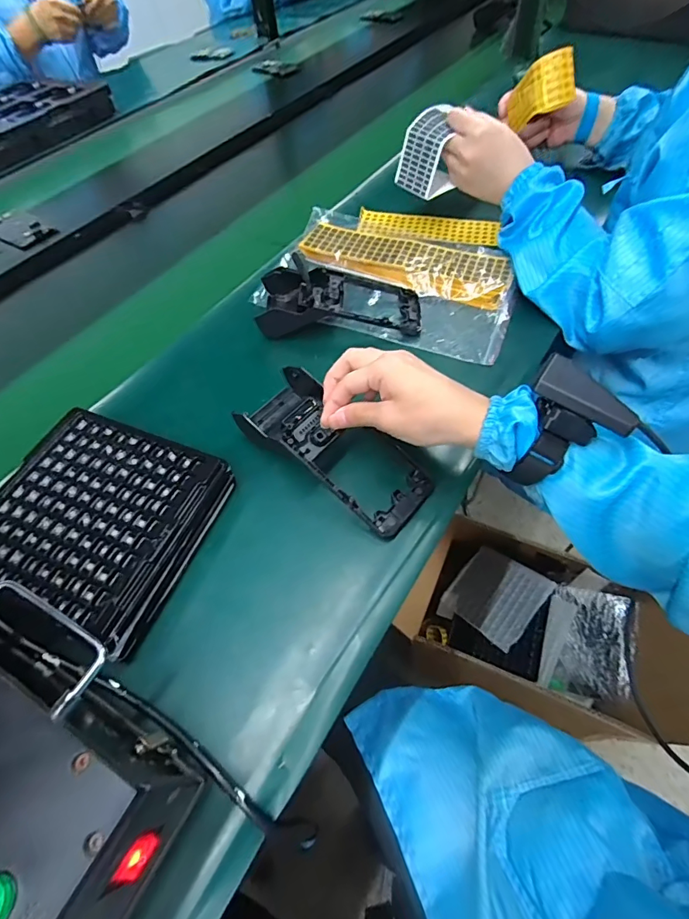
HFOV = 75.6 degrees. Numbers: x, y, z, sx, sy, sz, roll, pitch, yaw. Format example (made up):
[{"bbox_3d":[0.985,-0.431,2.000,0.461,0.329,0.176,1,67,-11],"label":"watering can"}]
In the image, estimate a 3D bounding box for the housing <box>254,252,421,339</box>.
[{"bbox_3d":[-0.005,-0.181,0.504,0.176,0.043,0.090,-2,56,4],"label":"housing"}]

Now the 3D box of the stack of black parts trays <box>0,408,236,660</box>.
[{"bbox_3d":[-0.199,0.051,0.366,0.172,0.049,0.160,17,59,16],"label":"stack of black parts trays"}]

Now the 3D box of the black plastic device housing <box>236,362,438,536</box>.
[{"bbox_3d":[-0.009,-0.013,0.399,0.186,0.041,0.082,39,67,21],"label":"black plastic device housing"}]

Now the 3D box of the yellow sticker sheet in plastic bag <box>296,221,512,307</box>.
[{"bbox_3d":[0.071,-0.245,0.549,0.254,0.019,0.084,17,59,16],"label":"yellow sticker sheet in plastic bag"}]

